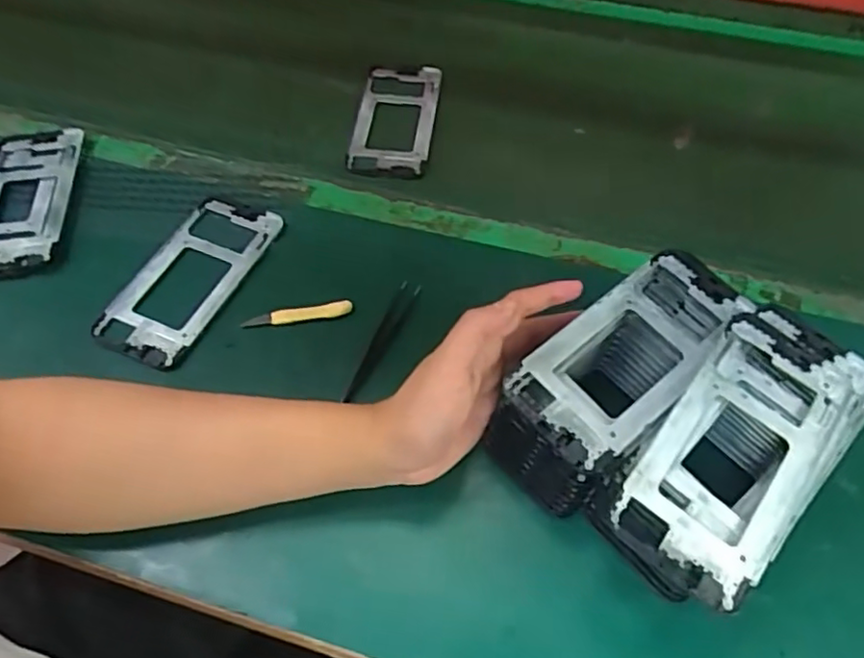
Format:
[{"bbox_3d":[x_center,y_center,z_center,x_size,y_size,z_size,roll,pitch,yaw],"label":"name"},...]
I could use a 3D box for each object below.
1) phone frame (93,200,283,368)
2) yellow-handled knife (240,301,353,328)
[{"bbox_3d":[-0.185,-0.042,0.489,0.075,0.010,0.154,21,61,13],"label":"phone frame"},{"bbox_3d":[-0.098,-0.010,0.464,0.078,0.007,0.010,-8,59,-5],"label":"yellow-handled knife"}]

